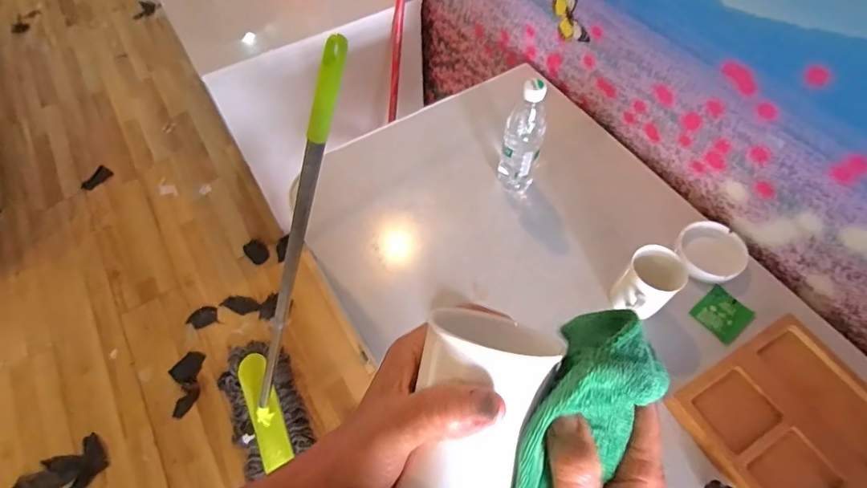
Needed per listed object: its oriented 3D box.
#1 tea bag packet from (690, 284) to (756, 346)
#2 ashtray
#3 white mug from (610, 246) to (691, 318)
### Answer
[{"bbox_3d":[0.419,0.103,0.664,0.073,0.007,0.065,-36,65,-19],"label":"tea bag packet"},{"bbox_3d":[0.414,0.011,0.683,0.090,0.023,0.091,0,59,1],"label":"ashtray"},{"bbox_3d":[0.277,0.061,0.611,0.083,0.098,0.069,-38,65,-20],"label":"white mug"}]

